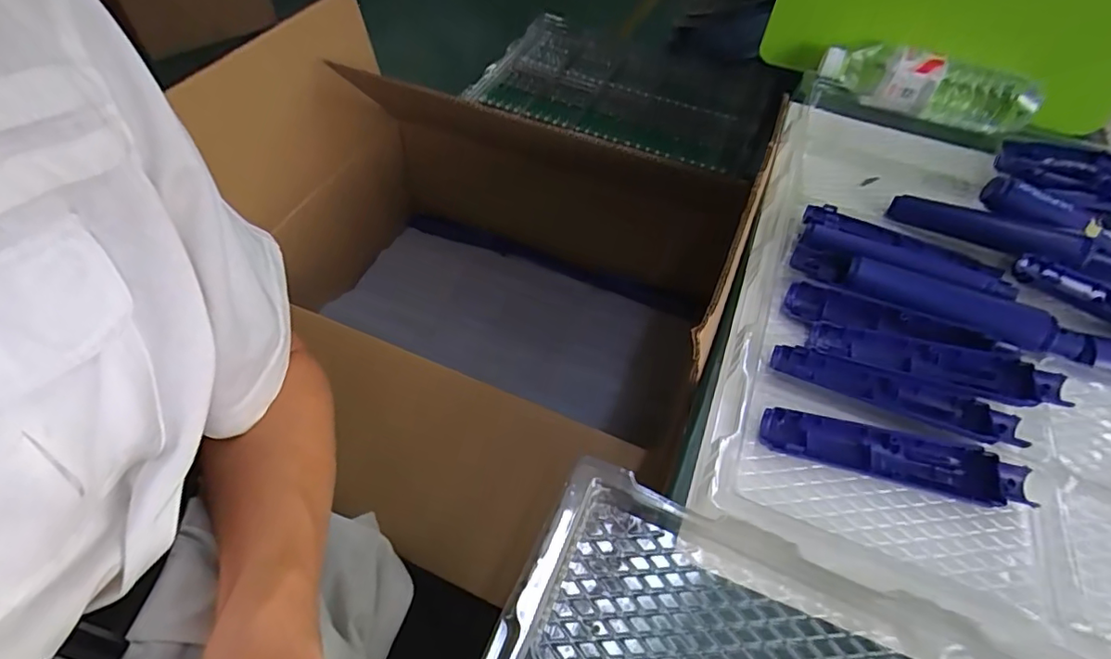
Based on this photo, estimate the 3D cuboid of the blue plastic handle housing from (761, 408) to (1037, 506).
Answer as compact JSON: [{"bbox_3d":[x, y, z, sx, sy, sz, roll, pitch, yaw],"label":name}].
[{"bbox_3d":[0.226,0.085,0.365,0.167,0.017,0.037,15,54,6],"label":"blue plastic handle housing"}]

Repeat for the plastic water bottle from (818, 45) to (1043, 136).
[{"bbox_3d":[0.437,-0.291,0.637,0.233,0.054,0.076,25,56,13],"label":"plastic water bottle"}]

